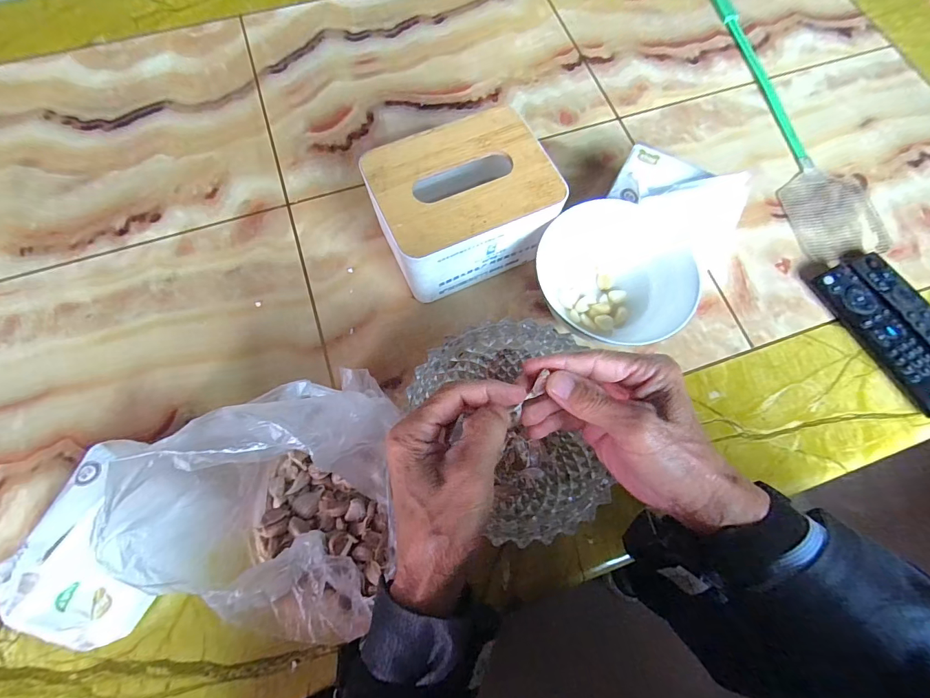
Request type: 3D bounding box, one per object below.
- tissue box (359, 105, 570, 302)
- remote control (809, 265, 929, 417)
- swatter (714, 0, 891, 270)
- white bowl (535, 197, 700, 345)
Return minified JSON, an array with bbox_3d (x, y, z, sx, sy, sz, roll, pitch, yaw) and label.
[{"bbox_3d":[-0.003,-0.133,0.398,0.155,0.093,0.118,-22,73,-9],"label":"tissue box"},{"bbox_3d":[0.416,-0.014,0.407,0.043,0.021,0.158,-25,73,-10],"label":"remote control"},{"bbox_3d":[0.390,-0.306,0.510,0.105,0.020,0.443,-9,71,-4],"label":"swatter"},{"bbox_3d":[0.136,-0.071,0.395,0.135,0.069,0.124,0,71,-1],"label":"white bowl"}]

